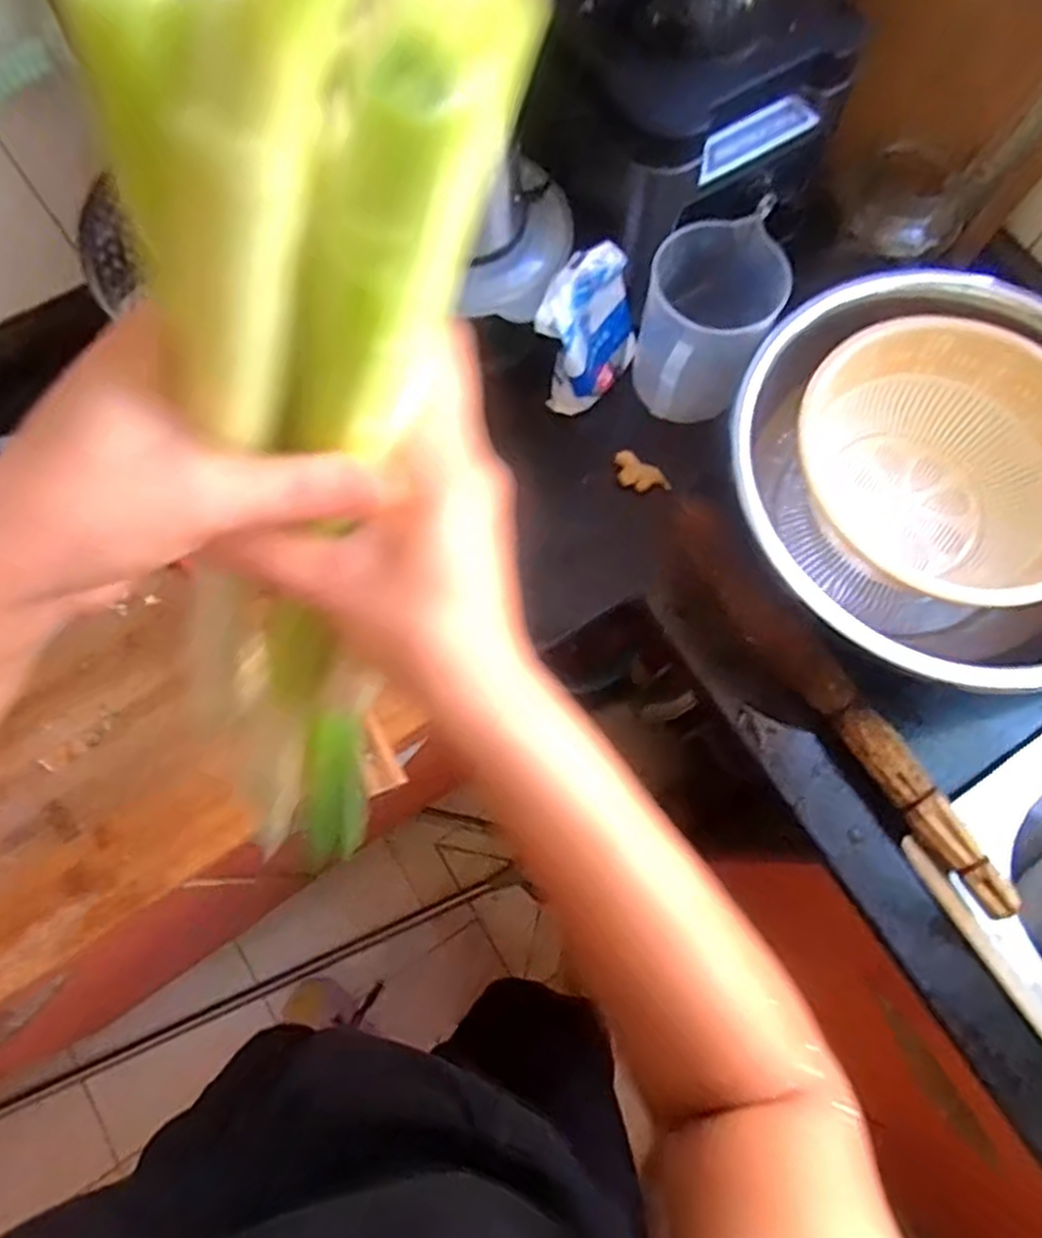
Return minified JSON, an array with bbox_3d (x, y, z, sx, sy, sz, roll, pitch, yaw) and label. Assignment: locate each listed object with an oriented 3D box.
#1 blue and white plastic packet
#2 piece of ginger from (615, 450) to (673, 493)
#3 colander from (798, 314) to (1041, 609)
[{"bbox_3d":[0.062,-0.255,0.666,0.068,0.118,0.102,29,74,8],"label":"blue and white plastic packet"},{"bbox_3d":[0.110,-0.132,0.690,0.056,0.013,0.027,30,74,8],"label":"piece of ginger"},{"bbox_3d":[0.360,-0.118,0.643,0.205,0.116,0.233,-5,72,-2],"label":"colander"}]

